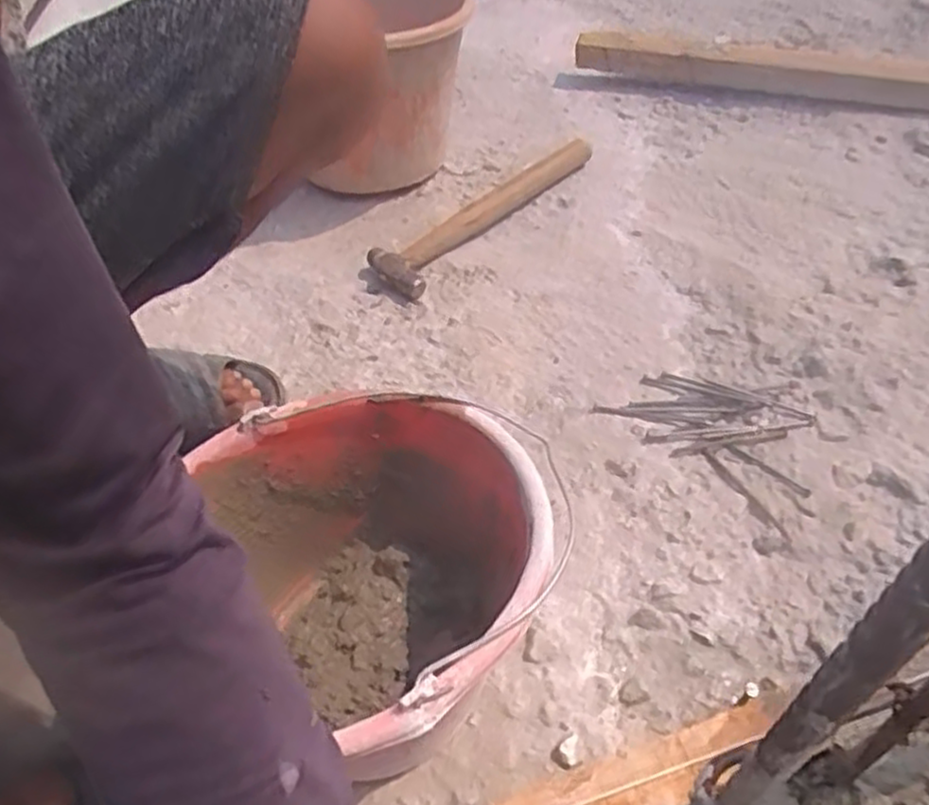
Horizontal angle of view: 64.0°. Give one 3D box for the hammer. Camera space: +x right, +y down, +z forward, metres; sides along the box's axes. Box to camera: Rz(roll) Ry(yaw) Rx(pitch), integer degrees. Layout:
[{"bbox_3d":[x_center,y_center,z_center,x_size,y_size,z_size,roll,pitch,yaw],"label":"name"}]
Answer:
[{"bbox_3d":[0.028,-0.240,0.908,0.080,0.031,0.341,30,55,28],"label":"hammer"}]

